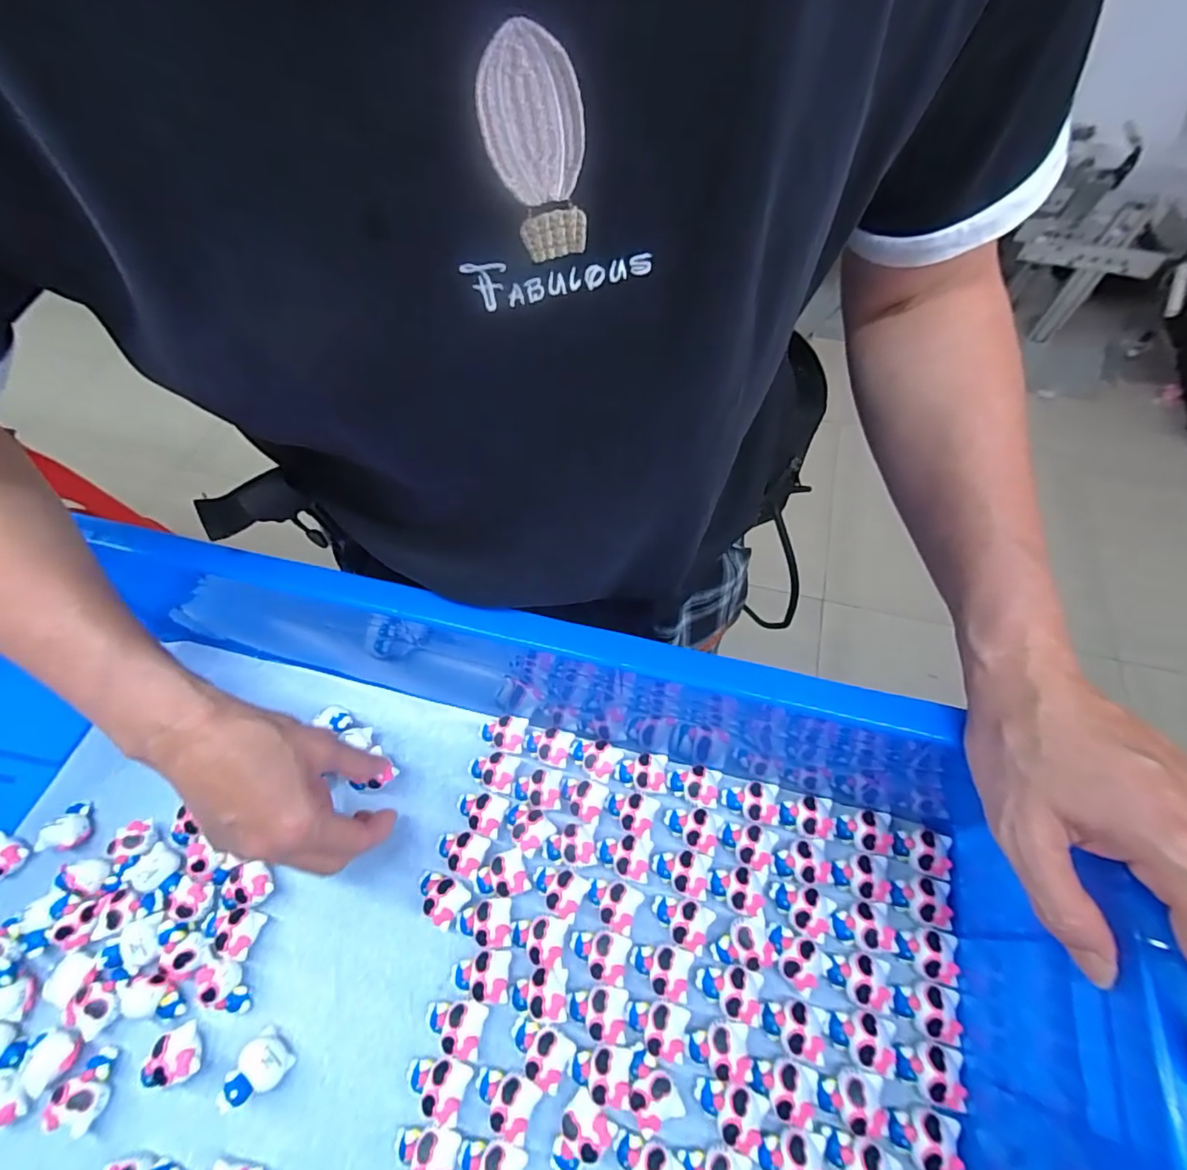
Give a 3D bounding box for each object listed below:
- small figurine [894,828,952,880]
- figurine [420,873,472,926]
[{"bbox_3d":[0.204,0.164,0.347,0.030,0.012,0.025,10,59,10],"label":"small figurine"},{"bbox_3d":[-0.096,0.196,0.351,0.034,0.021,0.024,18,61,15],"label":"figurine"}]

